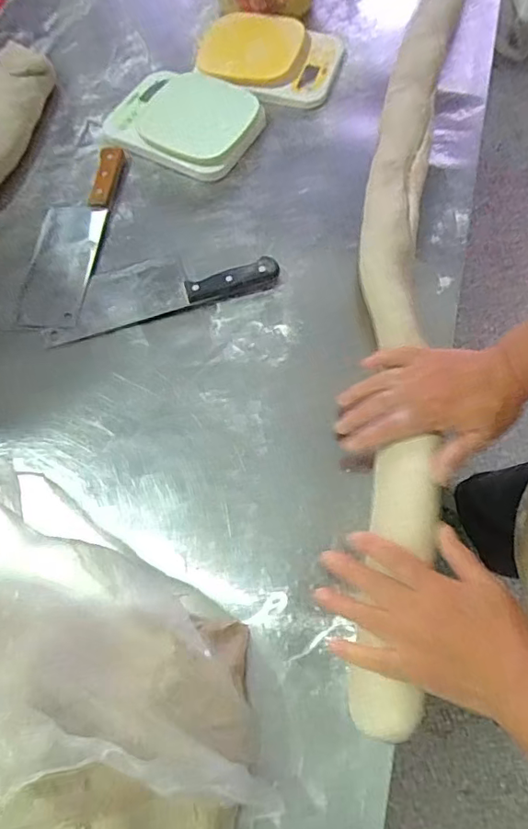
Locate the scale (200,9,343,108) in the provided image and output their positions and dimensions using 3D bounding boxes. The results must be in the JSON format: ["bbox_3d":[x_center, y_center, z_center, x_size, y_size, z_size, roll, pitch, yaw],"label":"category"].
[{"bbox_3d":[0.009,-0.521,0.769,0.196,0.031,0.152,16,68,9],"label":"scale"}]

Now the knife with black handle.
[{"bbox_3d":[-0.125,-0.154,0.628,0.269,0.023,0.076,-16,67,-5],"label":"knife with black handle"}]

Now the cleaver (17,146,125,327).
[{"bbox_3d":[-0.245,-0.232,0.680,0.079,0.018,0.276,6,67,5],"label":"cleaver"}]

